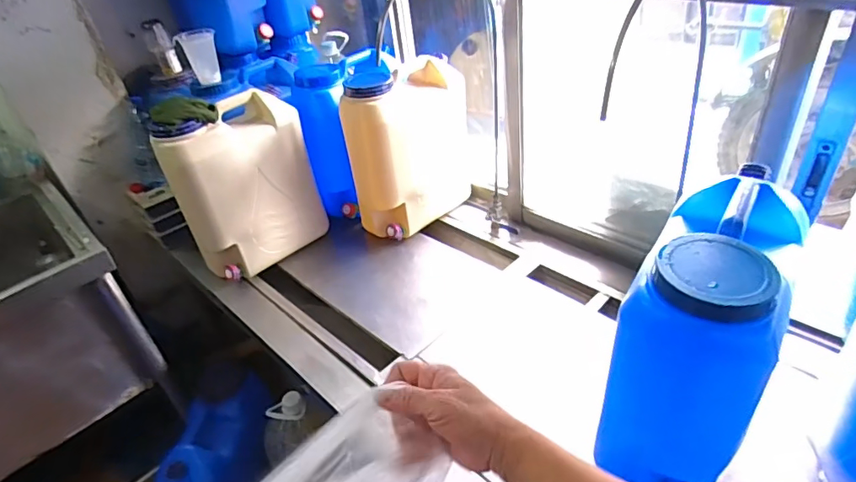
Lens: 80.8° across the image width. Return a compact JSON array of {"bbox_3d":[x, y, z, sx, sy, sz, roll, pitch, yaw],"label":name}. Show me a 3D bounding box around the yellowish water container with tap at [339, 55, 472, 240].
[{"bbox_3d":[-0.045,-0.249,1.324,0.185,0.392,0.317,30,49,30],"label":"yellowish water container with tap"}]

